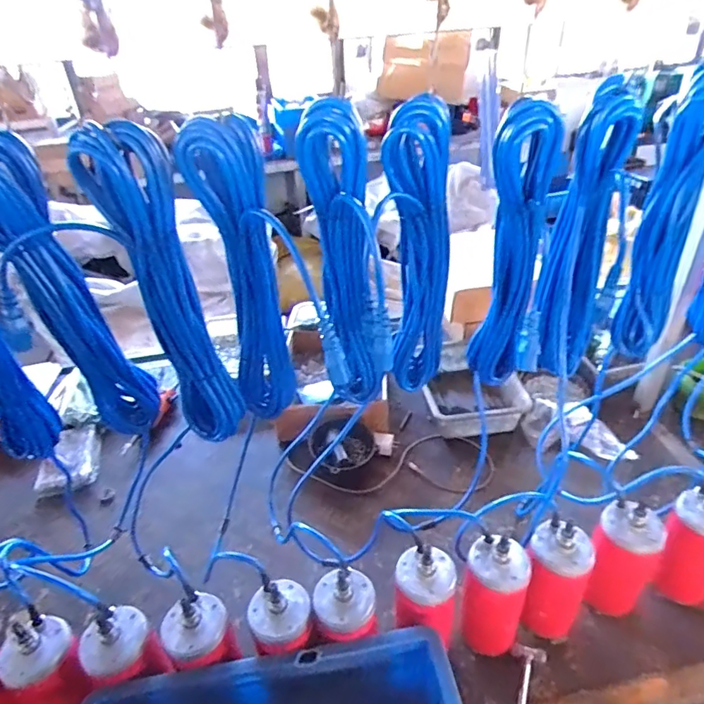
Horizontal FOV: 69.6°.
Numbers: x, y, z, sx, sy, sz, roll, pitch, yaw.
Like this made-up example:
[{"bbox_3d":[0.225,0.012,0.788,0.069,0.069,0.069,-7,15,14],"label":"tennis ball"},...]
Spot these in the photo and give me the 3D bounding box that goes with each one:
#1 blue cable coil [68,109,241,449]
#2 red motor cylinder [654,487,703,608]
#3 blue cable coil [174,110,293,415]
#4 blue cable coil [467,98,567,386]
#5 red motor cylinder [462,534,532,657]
[{"bbox_3d":[-0.186,-0.050,0.525,0.081,0.336,0.040,-19,37,-20],"label":"blue cable coil"},{"bbox_3d":[0.471,0.281,0.706,0.085,0.176,0.084,-30,41,-31],"label":"red motor cylinder"},{"bbox_3d":[-0.108,-0.064,0.548,0.069,0.343,0.044,-10,35,-7],"label":"blue cable coil"},{"bbox_3d":[0.181,-0.097,0.583,0.072,0.342,0.061,7,36,17],"label":"blue cable coil"},{"bbox_3d":[0.189,0.332,0.678,0.079,0.191,0.069,10,37,21],"label":"red motor cylinder"}]

